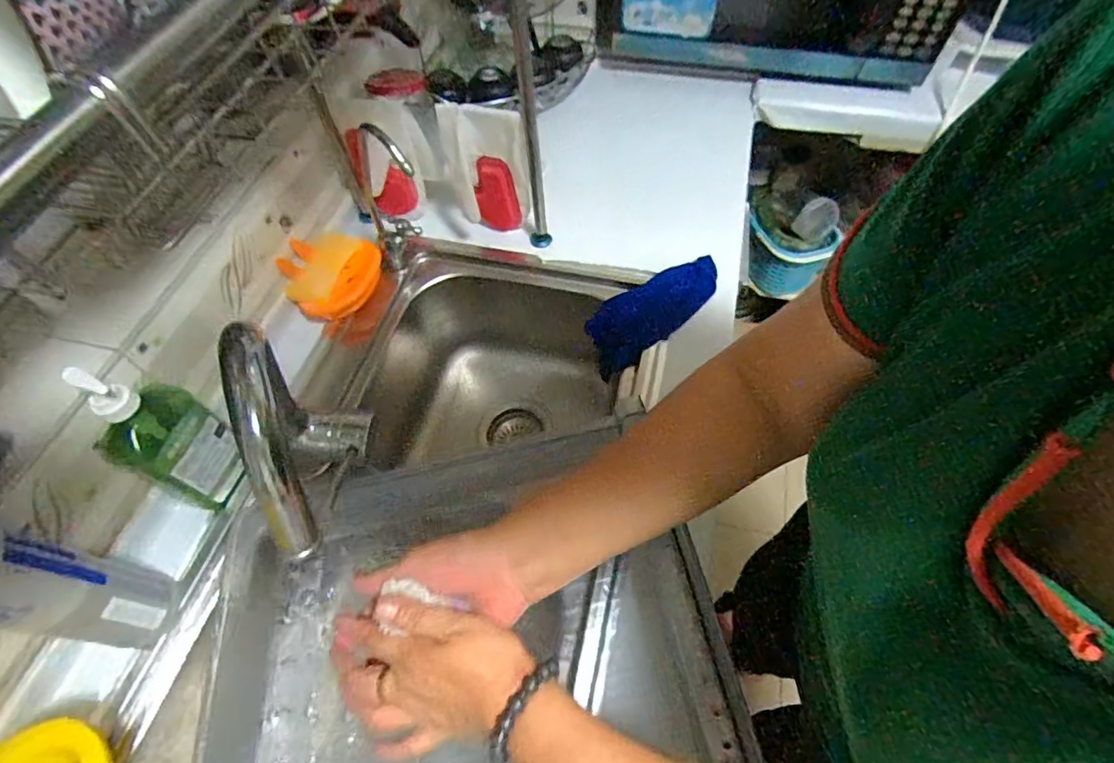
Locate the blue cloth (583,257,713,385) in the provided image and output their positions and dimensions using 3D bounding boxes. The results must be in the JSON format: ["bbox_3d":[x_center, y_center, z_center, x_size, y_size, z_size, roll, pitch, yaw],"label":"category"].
[{"bbox_3d":[0.124,-0.093,0.688,0.195,0.046,0.074,-37,62,5],"label":"blue cloth"}]

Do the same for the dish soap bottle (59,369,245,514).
[{"bbox_3d":[-0.369,0.057,0.507,0.058,0.167,0.084,25,63,16],"label":"dish soap bottle"}]

